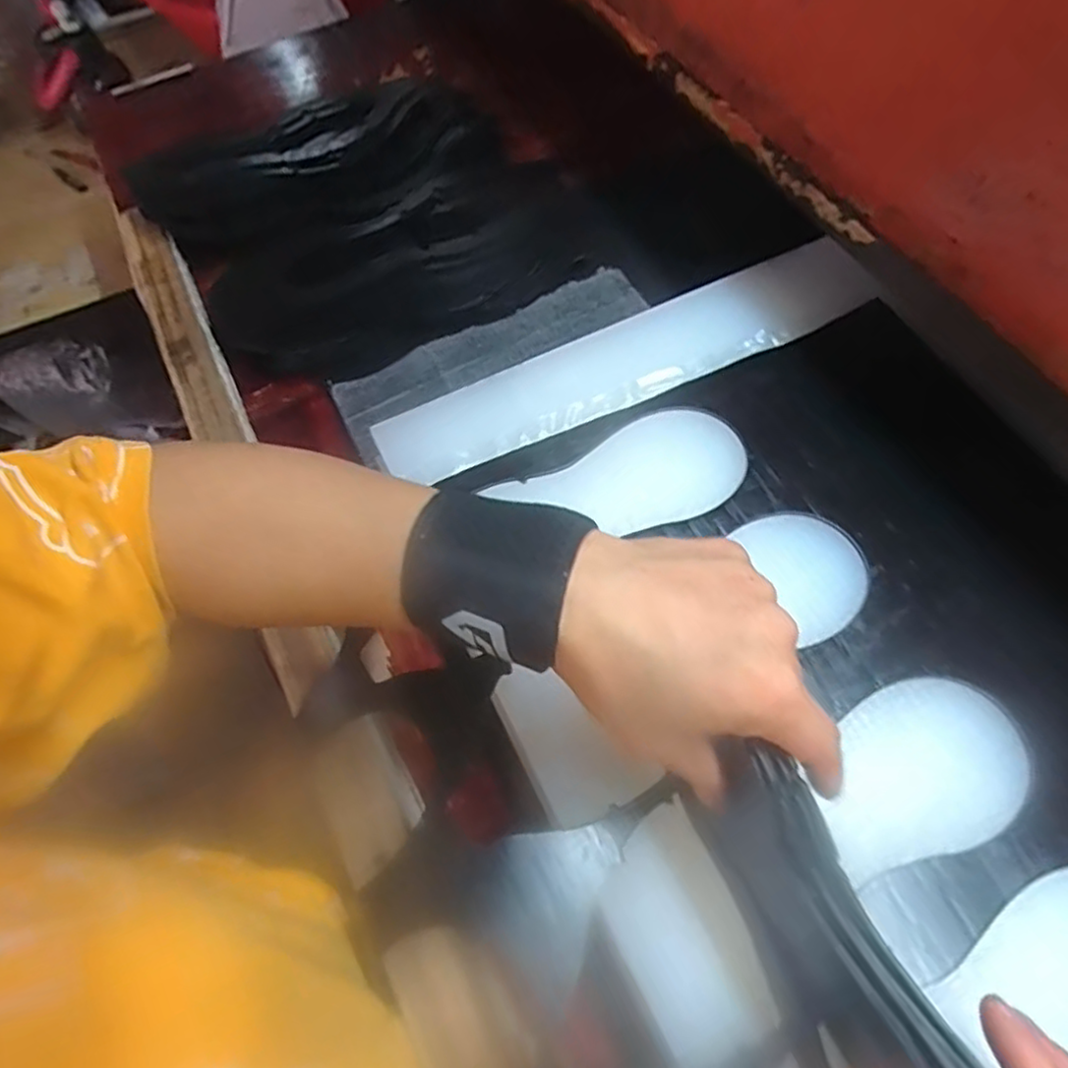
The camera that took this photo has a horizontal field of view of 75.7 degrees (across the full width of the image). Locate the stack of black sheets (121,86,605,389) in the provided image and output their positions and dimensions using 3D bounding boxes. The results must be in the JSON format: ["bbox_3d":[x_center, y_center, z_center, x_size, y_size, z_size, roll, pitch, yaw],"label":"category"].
[{"bbox_3d":[-0.132,-0.248,0.535,0.279,0.048,0.263,-31,66,-13],"label":"stack of black sheets"}]

